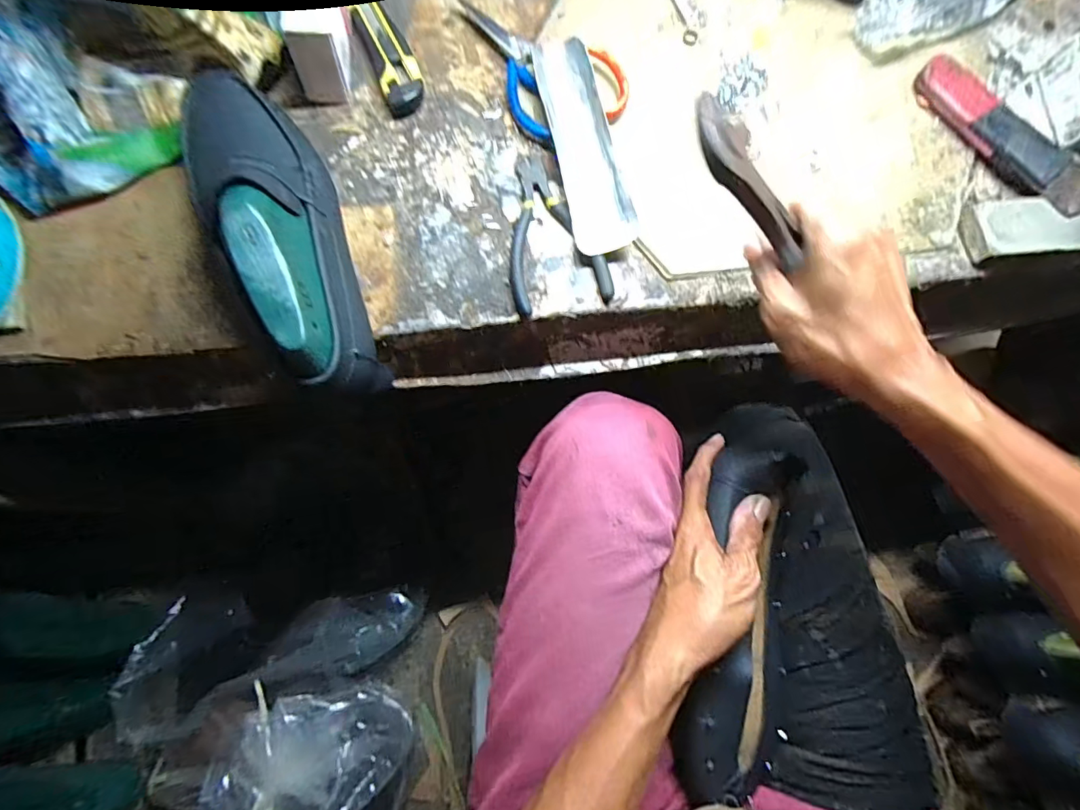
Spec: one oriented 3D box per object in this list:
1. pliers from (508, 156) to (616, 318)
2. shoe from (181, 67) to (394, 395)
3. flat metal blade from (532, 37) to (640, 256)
[{"bbox_3d":[0.005,-0.146,0.410,0.078,0.012,0.144,-14,78,-4],"label":"pliers"},{"bbox_3d":[-0.186,-0.133,0.359,0.088,0.103,0.275,-30,81,-8],"label":"shoe"},{"bbox_3d":[0.036,-0.220,0.415,0.050,0.010,0.191,-13,83,2],"label":"flat metal blade"}]

